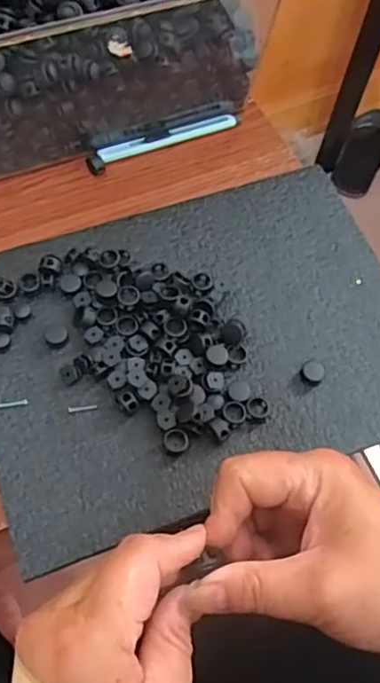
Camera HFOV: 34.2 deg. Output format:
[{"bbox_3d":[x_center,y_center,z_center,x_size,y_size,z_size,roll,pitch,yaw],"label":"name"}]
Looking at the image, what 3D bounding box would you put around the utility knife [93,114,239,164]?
[{"bbox_3d":[-0.019,-0.193,0.578,0.142,0.010,0.019,-21,63,-15],"label":"utility knife"}]

